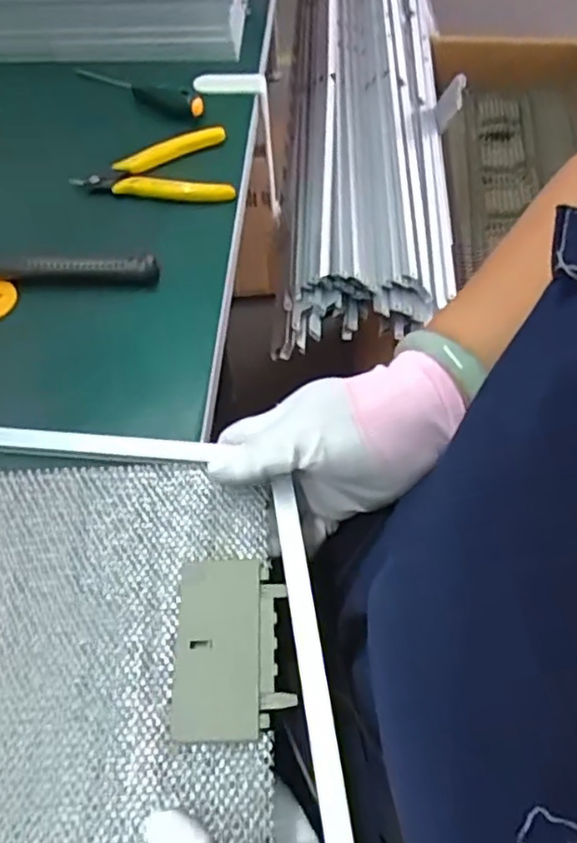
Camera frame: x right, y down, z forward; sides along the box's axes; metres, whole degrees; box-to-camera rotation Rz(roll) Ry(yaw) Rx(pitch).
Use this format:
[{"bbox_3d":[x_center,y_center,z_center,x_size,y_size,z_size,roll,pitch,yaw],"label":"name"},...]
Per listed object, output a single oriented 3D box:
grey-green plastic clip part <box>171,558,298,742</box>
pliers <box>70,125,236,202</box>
[{"bbox_3d":[-0.029,0.108,0.320,0.054,0.004,0.084,-5,58,-1],"label":"grey-green plastic clip part"},{"bbox_3d":[-0.104,-0.195,0.506,0.116,0.013,0.073,-8,58,-3],"label":"pliers"}]

